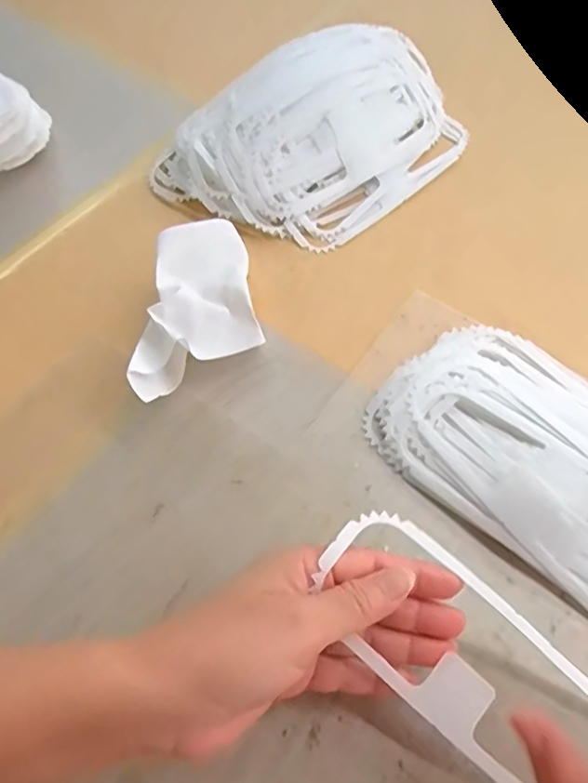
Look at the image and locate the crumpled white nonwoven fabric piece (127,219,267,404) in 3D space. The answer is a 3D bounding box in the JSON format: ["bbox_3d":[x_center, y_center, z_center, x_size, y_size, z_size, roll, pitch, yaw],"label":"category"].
[{"bbox_3d":[-0.061,-0.055,0.379,0.077,0.045,0.148,4,62,4],"label":"crumpled white nonwoven fabric piece"}]

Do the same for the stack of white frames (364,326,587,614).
[{"bbox_3d":[0.160,0.044,0.331,0.217,0.028,0.121,38,69,19],"label":"stack of white frames"}]

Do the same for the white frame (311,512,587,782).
[{"bbox_3d":[0.085,0.132,0.259,0.174,0.022,0.068,41,90,9],"label":"white frame"}]

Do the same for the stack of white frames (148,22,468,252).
[{"bbox_3d":[0.022,-0.227,0.459,0.267,0.068,0.172,-34,66,-15],"label":"stack of white frames"}]

